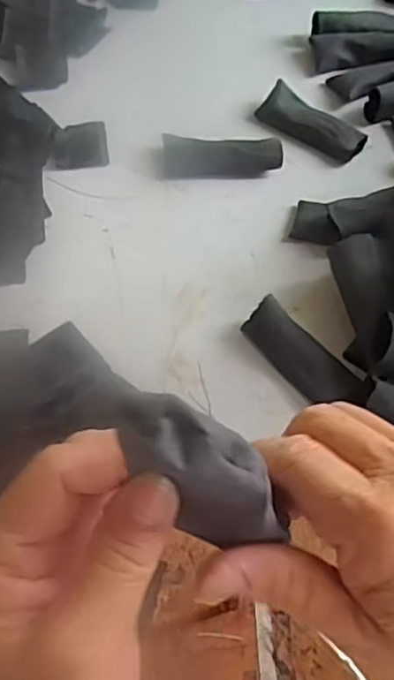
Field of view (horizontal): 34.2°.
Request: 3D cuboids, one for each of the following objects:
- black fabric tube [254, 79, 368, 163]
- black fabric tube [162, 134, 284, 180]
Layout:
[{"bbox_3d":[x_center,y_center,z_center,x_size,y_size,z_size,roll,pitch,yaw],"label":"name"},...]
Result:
[{"bbox_3d":[0.107,-0.203,0.603,0.102,0.014,0.043,38,67,19],"label":"black fabric tube"},{"bbox_3d":[0.023,-0.165,0.578,0.105,0.021,0.035,1,60,0],"label":"black fabric tube"}]

